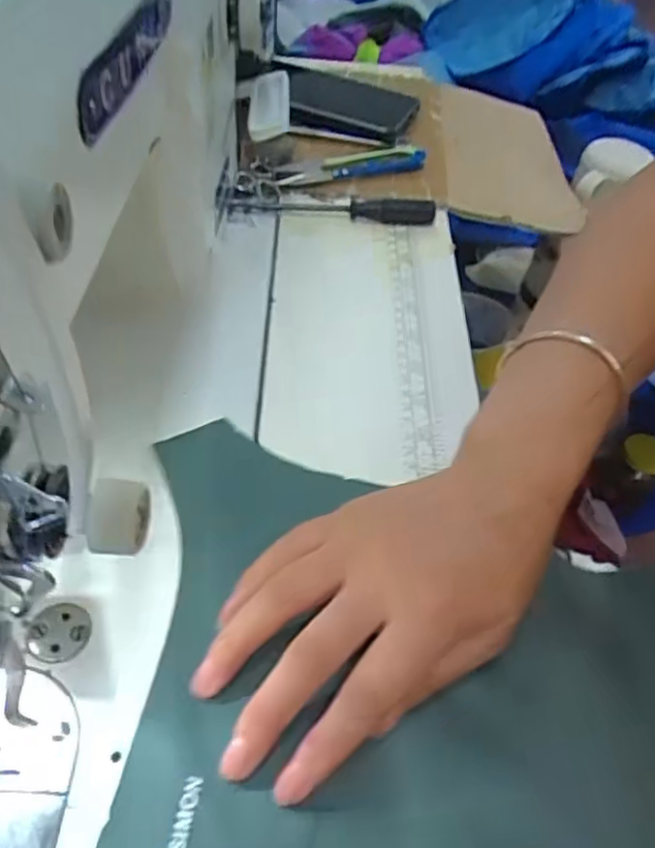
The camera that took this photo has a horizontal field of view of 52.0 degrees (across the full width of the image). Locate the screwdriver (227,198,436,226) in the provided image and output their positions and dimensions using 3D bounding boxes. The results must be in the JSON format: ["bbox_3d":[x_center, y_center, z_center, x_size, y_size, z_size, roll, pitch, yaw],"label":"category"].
[{"bbox_3d":[0.004,-0.156,0.479,0.144,0.013,0.021,4,50,-2],"label":"screwdriver"}]

